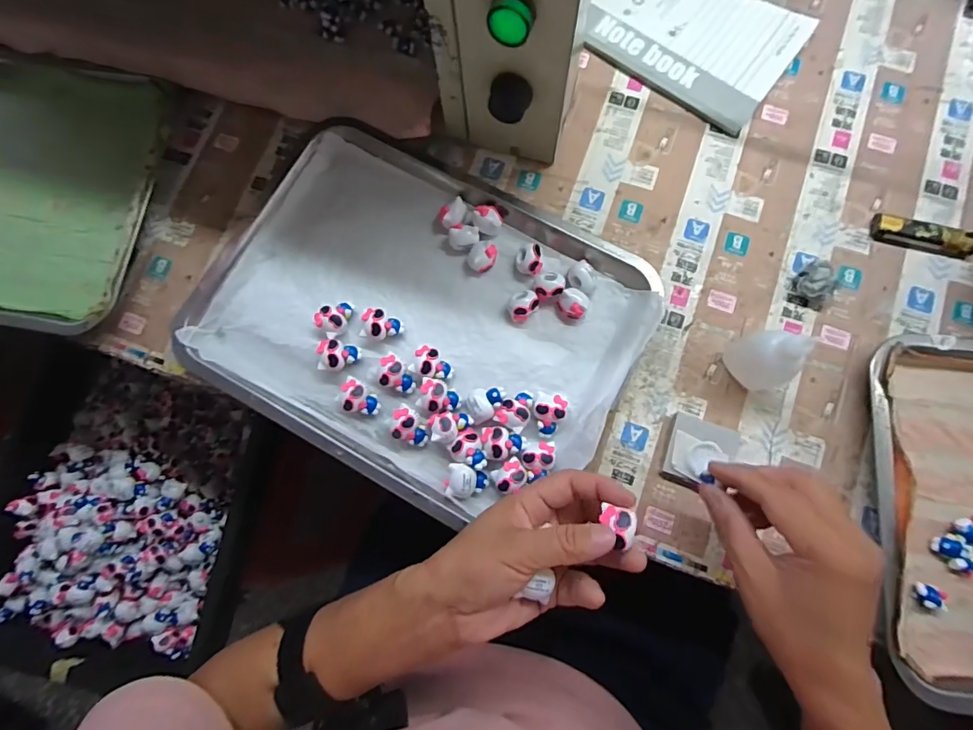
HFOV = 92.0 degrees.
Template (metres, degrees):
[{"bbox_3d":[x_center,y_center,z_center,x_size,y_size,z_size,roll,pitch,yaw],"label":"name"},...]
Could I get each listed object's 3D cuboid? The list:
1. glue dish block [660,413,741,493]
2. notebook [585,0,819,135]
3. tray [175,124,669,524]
[{"bbox_3d":[0.170,0.071,0.372,0.053,0.016,0.055,19,80,5],"label":"glue dish block"},{"bbox_3d":[0.192,-0.323,0.451,0.194,0.010,0.135,35,82,7],"label":"notebook"},{"bbox_3d":[-0.057,-0.040,0.389,0.342,0.027,0.257,27,81,6],"label":"tray"}]

